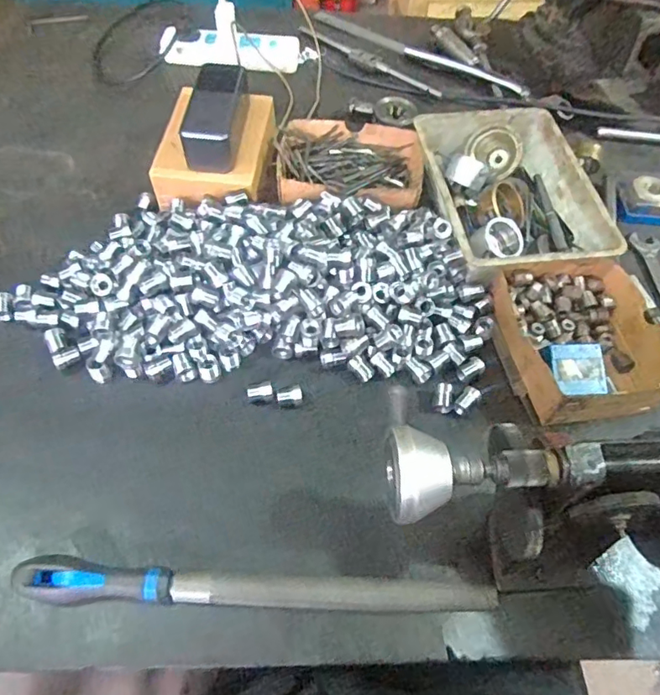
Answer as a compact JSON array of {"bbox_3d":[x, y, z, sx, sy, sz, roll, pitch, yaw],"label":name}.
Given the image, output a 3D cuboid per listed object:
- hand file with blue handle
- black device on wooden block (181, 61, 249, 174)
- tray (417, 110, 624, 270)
[{"bbox_3d":[-0.050,0.183,0.394,0.351,0.025,0.028,4,57,-1],"label":"hand file with blue handle"},{"bbox_3d":[-0.129,-0.265,0.601,0.054,0.051,0.142,5,57,0],"label":"black device on wooden block"},{"bbox_3d":[0.202,-0.176,0.613,0.173,0.067,0.246,-7,57,-8],"label":"tray"}]

